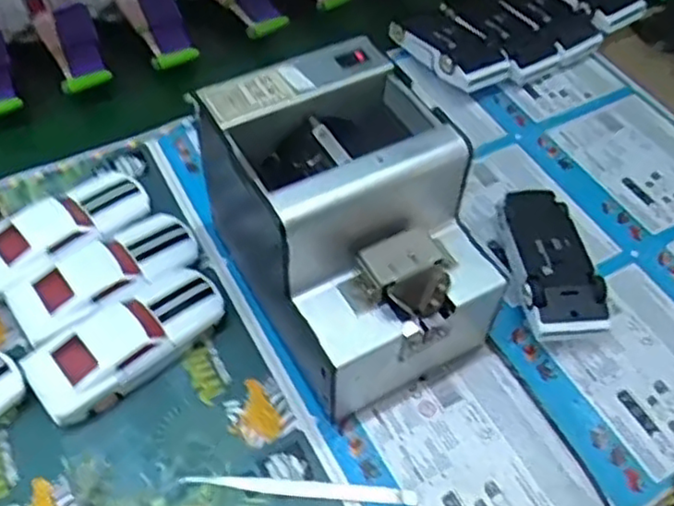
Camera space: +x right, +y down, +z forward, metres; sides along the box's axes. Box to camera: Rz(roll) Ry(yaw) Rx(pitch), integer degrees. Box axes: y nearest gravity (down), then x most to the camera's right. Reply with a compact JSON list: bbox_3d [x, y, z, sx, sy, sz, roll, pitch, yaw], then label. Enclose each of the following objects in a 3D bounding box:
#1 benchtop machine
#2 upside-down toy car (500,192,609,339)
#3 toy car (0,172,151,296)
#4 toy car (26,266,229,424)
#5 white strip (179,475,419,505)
[{"bbox_3d":[0.003,-0.018,0.446,0.129,0.146,0.196,-26,58,-20],"label":"benchtop machine"},{"bbox_3d":[0.152,0.005,0.492,0.050,0.038,0.124,-2,51,-3],"label":"upside-down toy car"},{"bbox_3d":[-0.201,-0.015,0.507,0.131,0.038,0.060,-37,62,-25],"label":"toy car"},{"bbox_3d":[-0.136,0.058,0.455,0.131,0.036,0.054,-33,61,-23],"label":"toy car"},{"bbox_3d":[-0.022,0.142,0.412,0.138,0.005,0.010,4,51,2],"label":"white strip"}]

